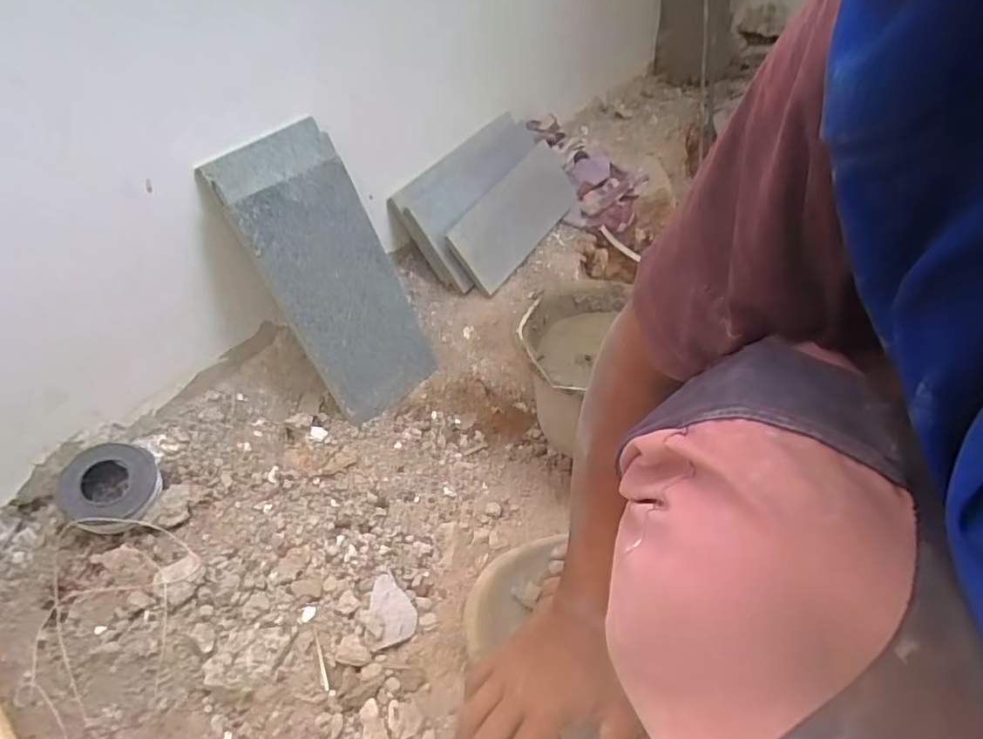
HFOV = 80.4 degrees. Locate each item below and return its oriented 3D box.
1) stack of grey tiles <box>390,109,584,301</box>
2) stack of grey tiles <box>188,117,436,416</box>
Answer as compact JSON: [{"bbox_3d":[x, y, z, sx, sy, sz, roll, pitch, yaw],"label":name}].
[{"bbox_3d":[0.012,-0.272,0.921,0.312,0.194,0.054,-48,16,-27],"label":"stack of grey tiles"},{"bbox_3d":[-0.186,-0.108,0.698,0.048,0.340,0.164,0,34,44],"label":"stack of grey tiles"}]

